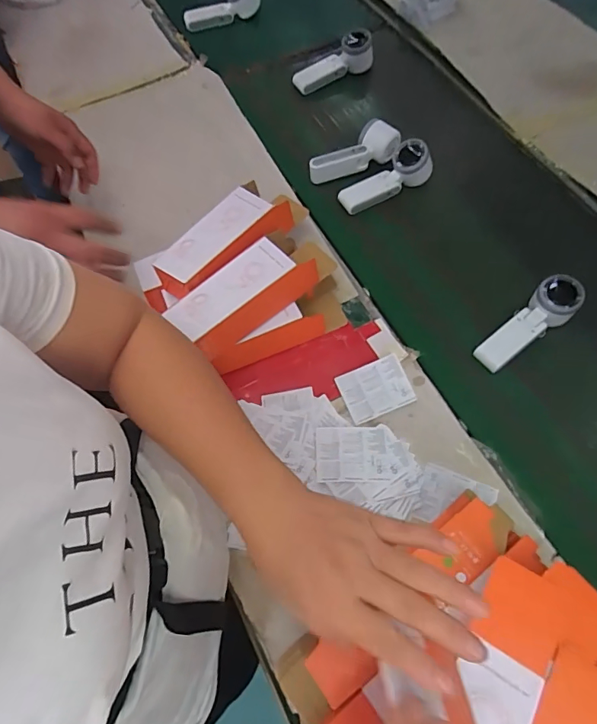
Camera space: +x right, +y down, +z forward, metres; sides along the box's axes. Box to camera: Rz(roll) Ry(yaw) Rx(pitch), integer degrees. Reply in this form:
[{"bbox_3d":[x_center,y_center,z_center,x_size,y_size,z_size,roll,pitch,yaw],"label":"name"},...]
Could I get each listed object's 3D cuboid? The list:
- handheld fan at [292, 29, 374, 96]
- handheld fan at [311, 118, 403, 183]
[{"bbox_3d":[0.070,-0.586,0.894,0.160,0.073,0.068,-6,67,1],"label":"handheld fan"},{"bbox_3d":[0.093,-0.365,0.794,0.158,0.049,0.065,-17,67,-4],"label":"handheld fan"}]

